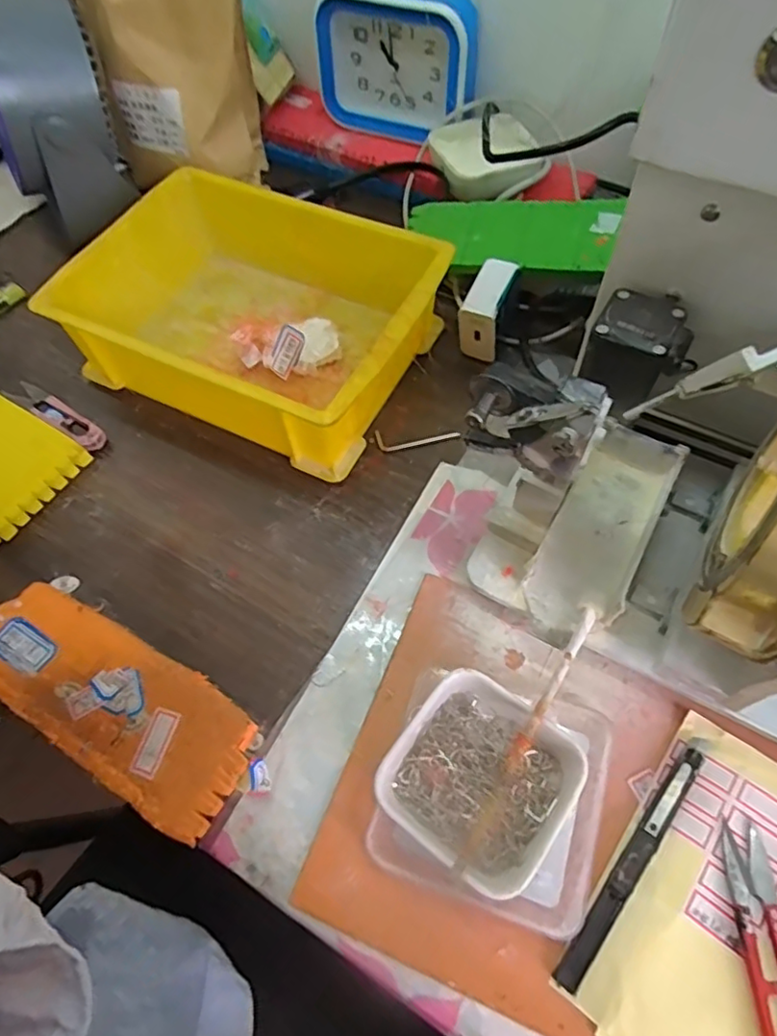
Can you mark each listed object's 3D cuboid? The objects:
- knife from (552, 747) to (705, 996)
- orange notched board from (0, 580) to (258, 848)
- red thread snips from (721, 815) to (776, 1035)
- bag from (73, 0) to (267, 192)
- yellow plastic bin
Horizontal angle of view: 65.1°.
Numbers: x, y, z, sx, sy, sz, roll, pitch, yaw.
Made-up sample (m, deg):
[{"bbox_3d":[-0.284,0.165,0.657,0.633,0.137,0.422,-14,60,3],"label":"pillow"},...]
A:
[{"bbox_3d":[0.119,0.166,0.294,0.012,0.008,0.126,35,68,21],"label":"knife"},{"bbox_3d":[-0.163,0.100,0.348,0.189,0.019,0.068,27,66,17],"label":"orange notched board"},{"bbox_3d":[0.170,0.195,0.273,0.022,0.008,0.100,2,61,5],"label":"red thread snips"},{"bbox_3d":[-0.191,-0.382,0.494,0.155,0.198,0.087,-5,60,1],"label":"bag"},{"bbox_3d":[-0.098,-0.150,0.455,0.253,0.075,0.176,25,65,17],"label":"yellow plastic bin"}]

